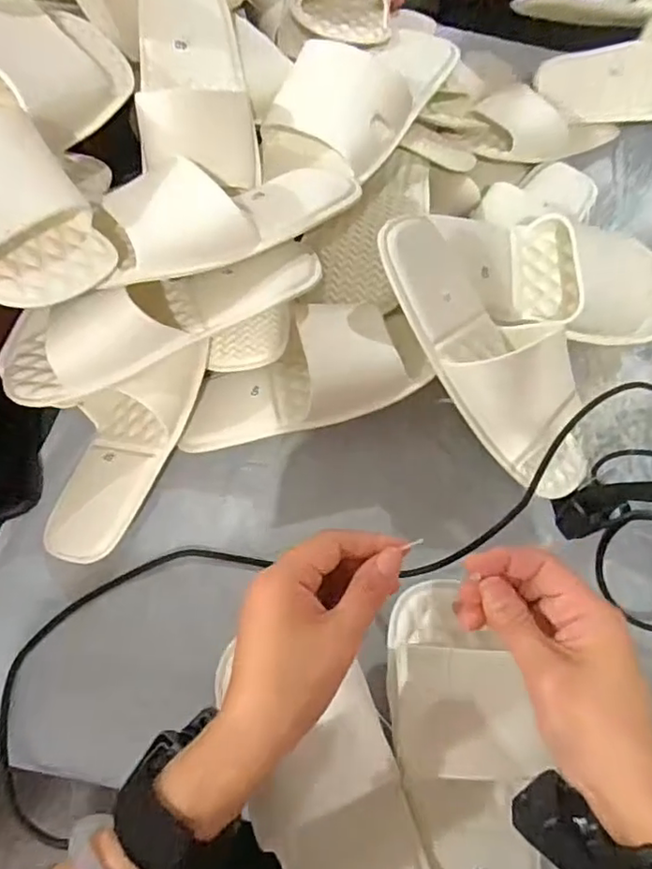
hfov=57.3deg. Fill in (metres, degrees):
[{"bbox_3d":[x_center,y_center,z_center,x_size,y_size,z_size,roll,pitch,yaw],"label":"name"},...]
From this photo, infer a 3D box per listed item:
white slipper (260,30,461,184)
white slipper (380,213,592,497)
[{"bbox_3d":[0.035,-0.319,0.555,0.105,0.075,0.259,32,64,13],"label":"white slipper"},{"bbox_3d":[0.132,-0.064,0.470,0.103,0.057,0.253,-36,90,-21],"label":"white slipper"}]

